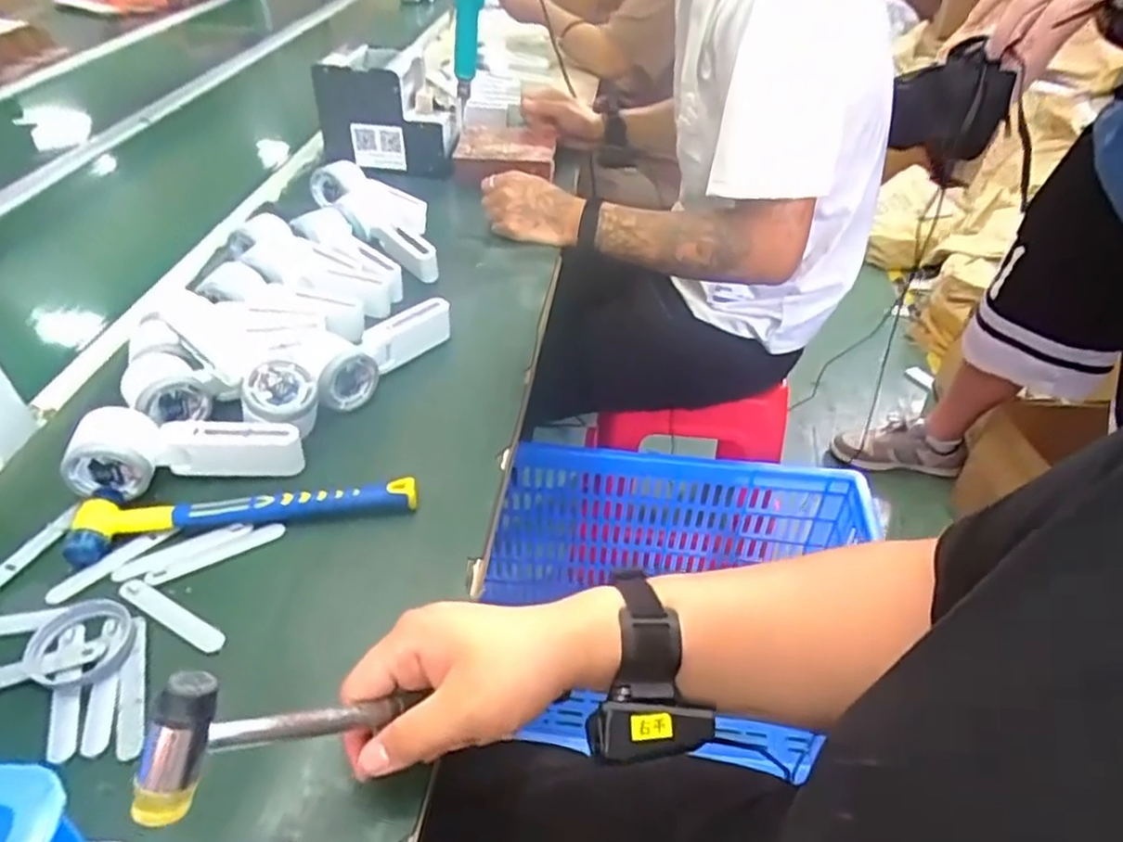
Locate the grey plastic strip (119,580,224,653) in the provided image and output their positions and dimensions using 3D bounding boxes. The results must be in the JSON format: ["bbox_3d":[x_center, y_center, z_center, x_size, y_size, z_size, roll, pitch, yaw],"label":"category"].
[{"bbox_3d":[-0.261,0.129,0.464,0.092,0.005,0.013,21,45,22],"label":"grey plastic strip"}]

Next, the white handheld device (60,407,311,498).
[{"bbox_3d":[-0.295,0.017,0.554,0.166,0.054,0.052,-9,42,-10],"label":"white handheld device"}]

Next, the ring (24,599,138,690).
[{"bbox_3d":[-0.306,0.142,0.444,0.061,0.012,0.057,0,41,0],"label":"ring"}]

